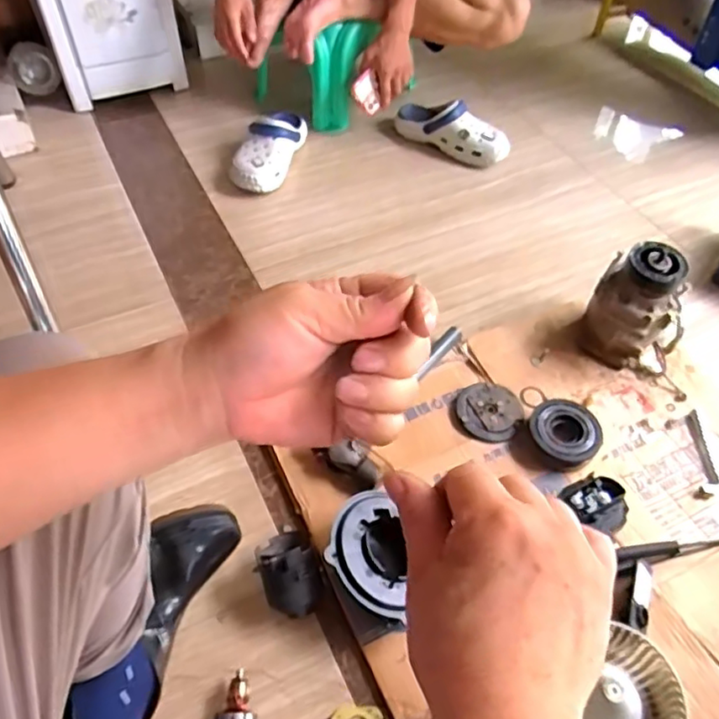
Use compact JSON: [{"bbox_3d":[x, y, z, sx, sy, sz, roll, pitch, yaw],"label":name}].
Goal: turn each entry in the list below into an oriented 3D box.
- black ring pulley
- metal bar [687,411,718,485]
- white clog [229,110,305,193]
[{"bbox_3d":[0.301,0.112,0.901,0.100,0.043,0.105,1,51,-1],"label":"black ring pulley"},{"bbox_3d":[0.505,0.129,0.900,0.018,0.009,0.126,5,51,2],"label":"metal bar"},{"bbox_3d":[-0.188,-0.464,1.337,0.097,0.096,0.267,15,52,10],"label":"white clog"}]

